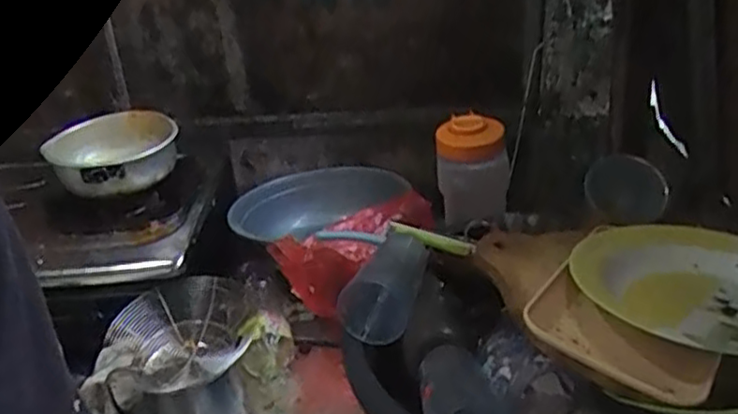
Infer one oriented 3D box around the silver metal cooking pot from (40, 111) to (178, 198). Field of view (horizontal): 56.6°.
[{"bbox_3d":[-0.405,-0.086,1.106,0.197,0.077,0.202,-6,26,3],"label":"silver metal cooking pot"}]

